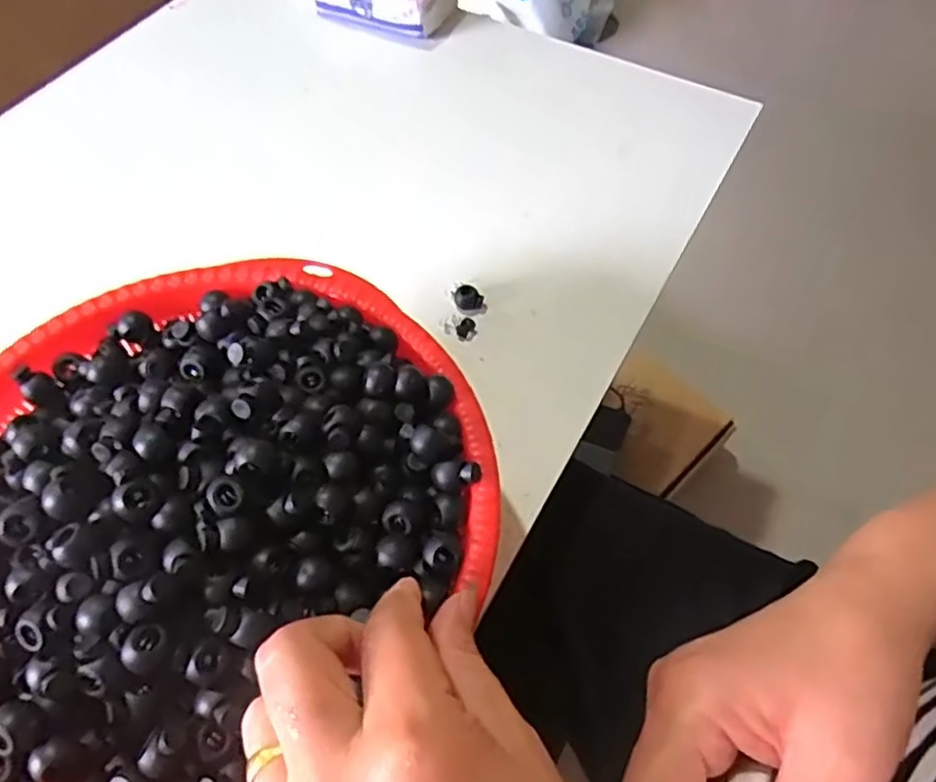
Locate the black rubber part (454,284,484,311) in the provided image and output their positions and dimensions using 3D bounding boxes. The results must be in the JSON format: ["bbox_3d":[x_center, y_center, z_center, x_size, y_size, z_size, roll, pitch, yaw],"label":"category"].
[{"bbox_3d":[0.001,-0.059,0.425,0.018,0.012,0.014,7,58,4],"label":"black rubber part"}]

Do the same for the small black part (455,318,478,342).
[{"bbox_3d":[-0.001,-0.039,0.415,0.011,0.009,0.014,34,63,19],"label":"small black part"}]

